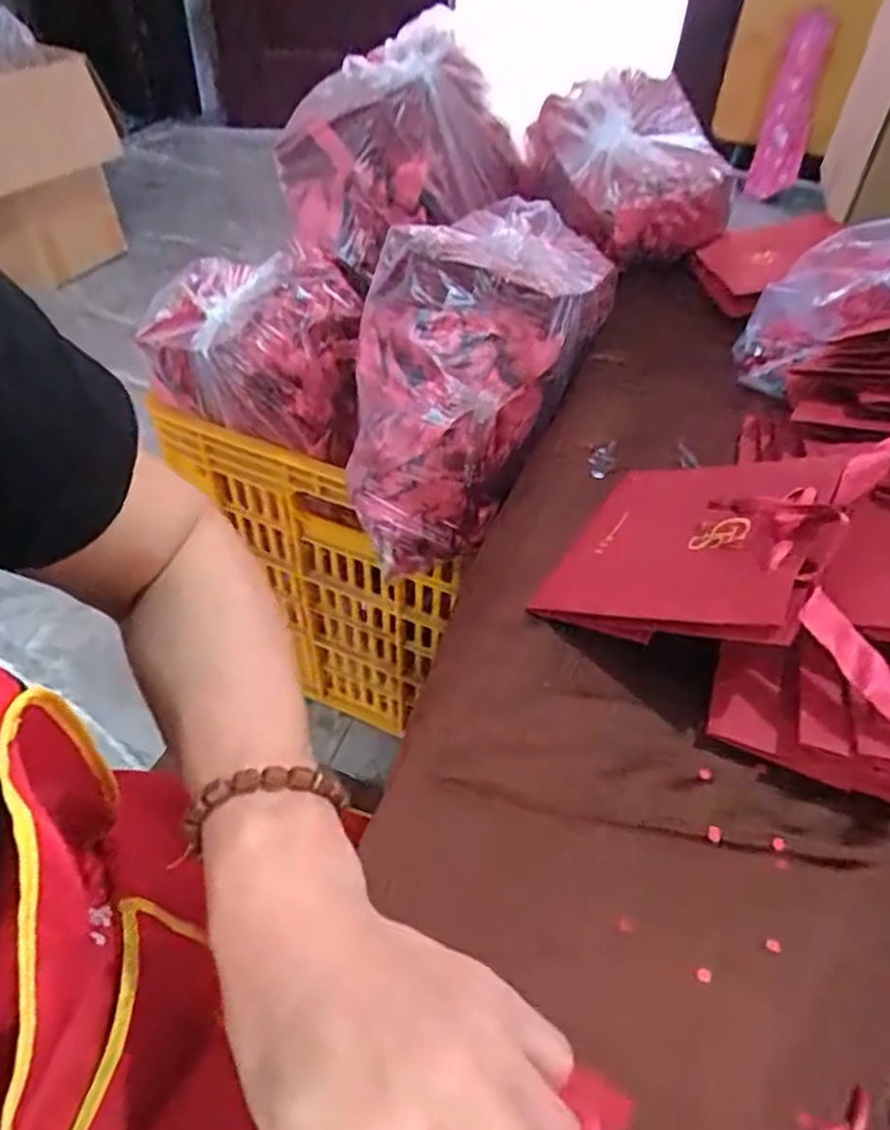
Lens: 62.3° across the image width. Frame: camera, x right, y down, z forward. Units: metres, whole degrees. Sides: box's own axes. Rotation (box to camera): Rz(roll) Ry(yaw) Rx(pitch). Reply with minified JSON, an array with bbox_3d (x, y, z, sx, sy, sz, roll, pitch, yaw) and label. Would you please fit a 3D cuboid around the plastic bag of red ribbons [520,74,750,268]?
[{"bbox_3d":[0.171,-0.373,0.693,0.191,0.109,0.158,7,45,3],"label":"plastic bag of red ribbons"}]

